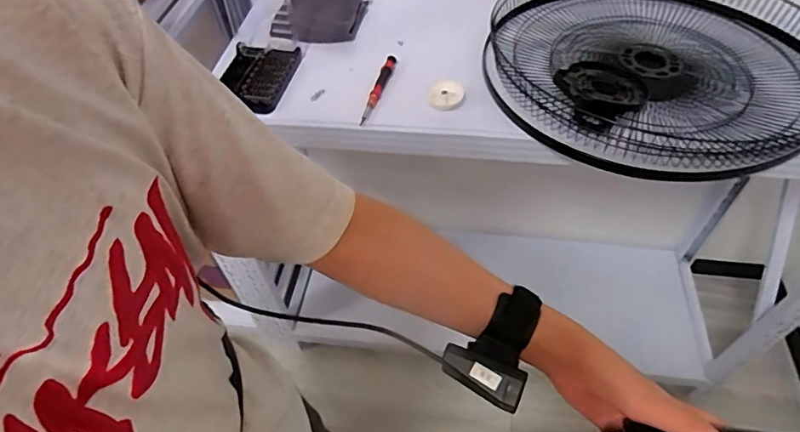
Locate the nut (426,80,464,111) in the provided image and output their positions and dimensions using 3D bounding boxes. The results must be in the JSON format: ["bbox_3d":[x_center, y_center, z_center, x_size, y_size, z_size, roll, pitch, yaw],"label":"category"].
[{"bbox_3d":[0.070,-0.187,0.769,0.054,0.015,0.056,-2,51,2],"label":"nut"}]

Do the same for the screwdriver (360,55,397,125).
[{"bbox_3d":[-0.036,-0.201,0.797,0.019,0.023,0.161,11,53,12],"label":"screwdriver"}]

